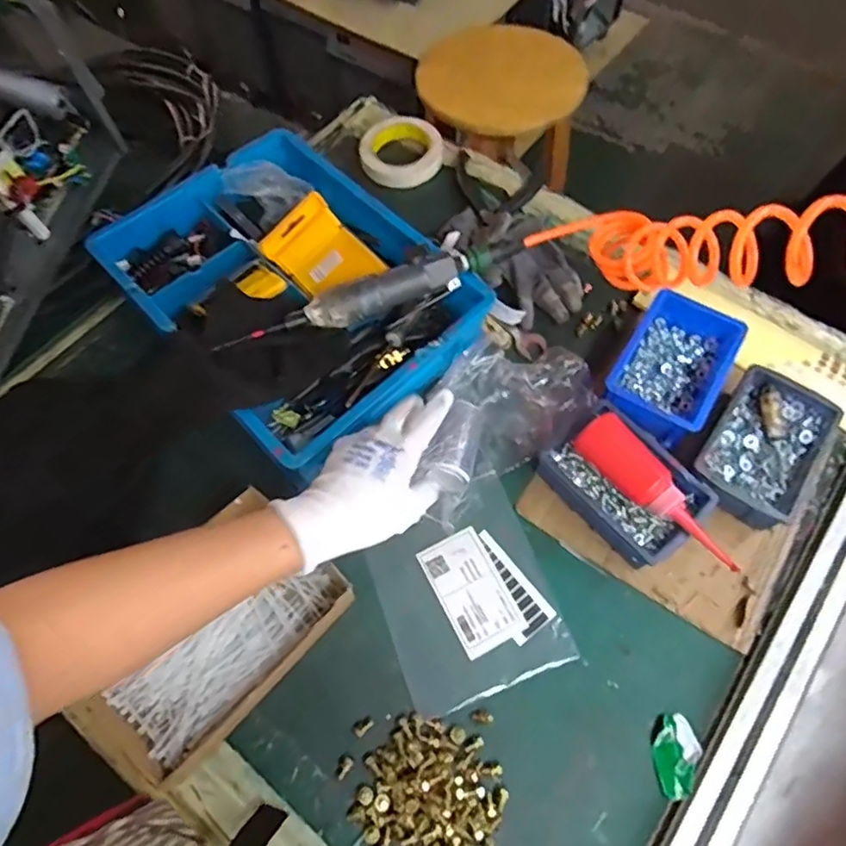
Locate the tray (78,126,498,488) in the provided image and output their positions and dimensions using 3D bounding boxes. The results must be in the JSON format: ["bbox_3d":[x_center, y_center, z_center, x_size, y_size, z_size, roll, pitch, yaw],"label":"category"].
[{"bbox_3d":[-0.142,-0.146,0.630,0.277,0.080,0.376,-40,69,-17],"label":"tray"}]

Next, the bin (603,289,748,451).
[{"bbox_3d":[0.257,-0.061,0.598,0.097,0.049,0.158,30,68,15],"label":"bin"}]

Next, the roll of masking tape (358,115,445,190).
[{"bbox_3d":[-0.031,-0.370,0.791,0.107,0.039,0.107,-1,64,1],"label":"roll of masking tape"}]

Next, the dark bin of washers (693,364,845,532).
[{"bbox_3d":[0.327,0.025,0.557,0.100,0.044,0.156,33,69,16],"label":"dark bin of washers"}]

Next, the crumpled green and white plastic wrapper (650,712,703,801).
[{"bbox_3d":[0.205,0.270,0.470,0.036,0.010,0.061,8,64,6],"label":"crumpled green and white plastic wrapper"}]

